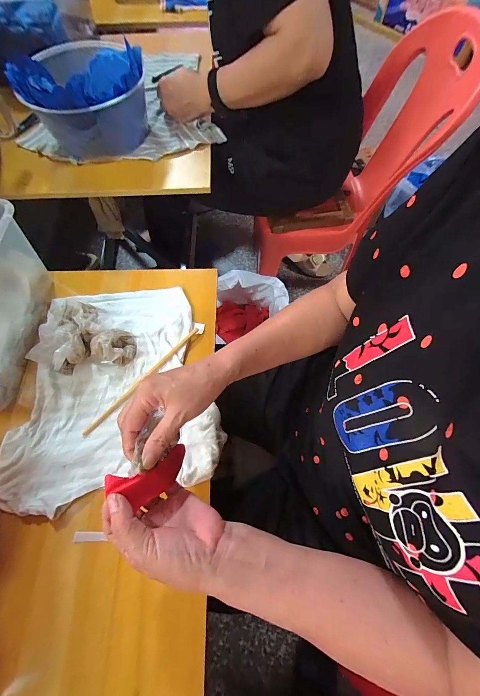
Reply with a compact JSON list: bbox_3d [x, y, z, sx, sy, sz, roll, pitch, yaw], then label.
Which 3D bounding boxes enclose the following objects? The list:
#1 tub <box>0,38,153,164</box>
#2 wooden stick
[{"bbox_3d":[-0.289,-0.477,0.549,0.215,0.108,0.205,0,67,0],"label":"tub"},{"bbox_3d":[-0.148,0.046,0.433,0.008,0.010,0.225,41,73,16],"label":"wooden stick"}]

